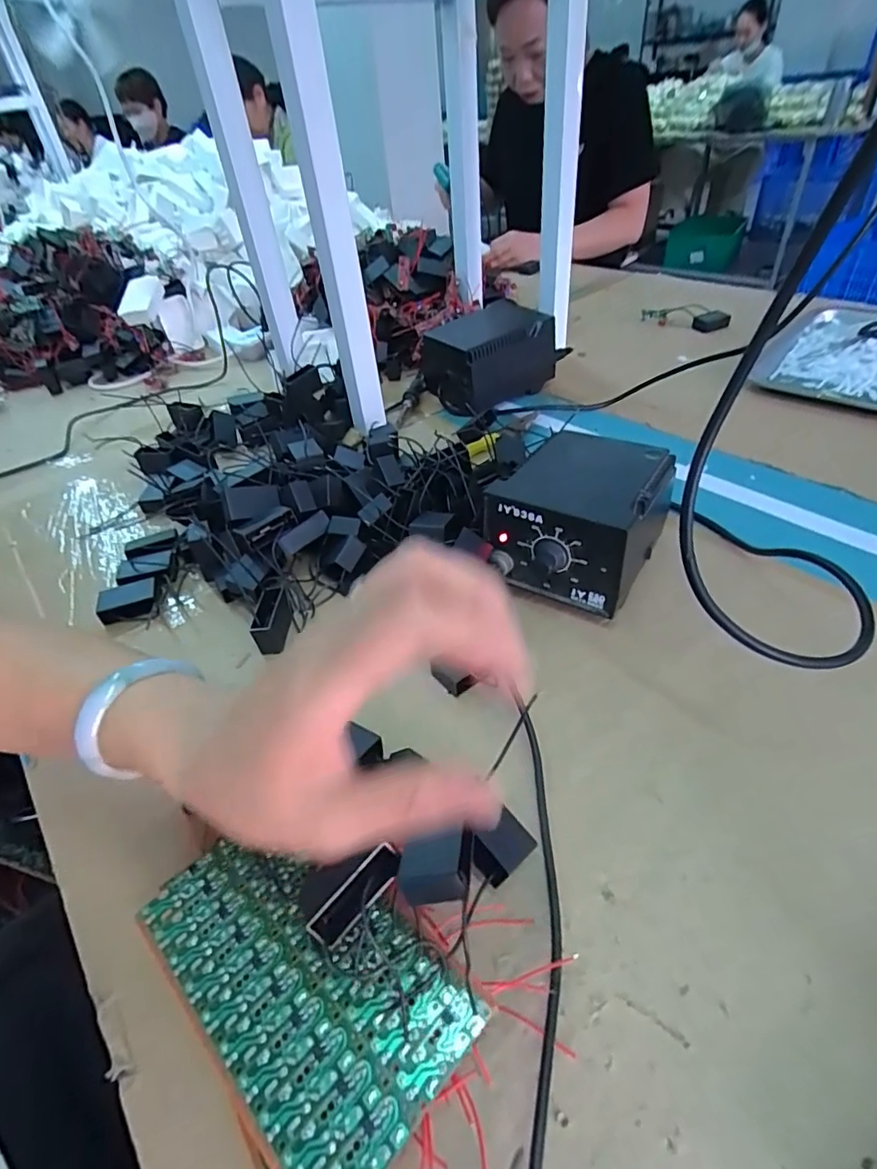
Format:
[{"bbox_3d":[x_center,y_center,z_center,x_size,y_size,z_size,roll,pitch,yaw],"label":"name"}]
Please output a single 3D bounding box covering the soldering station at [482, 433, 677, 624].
[{"bbox_3d":[0.117,-0.056,0.446,0.113,0.093,0.137,22,50,28],"label":"soldering station"}]

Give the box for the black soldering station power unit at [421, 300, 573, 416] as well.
[{"bbox_3d":[0.076,-0.316,0.734,0.174,0.083,0.116,-28,47,-21],"label":"black soldering station power unit"}]

